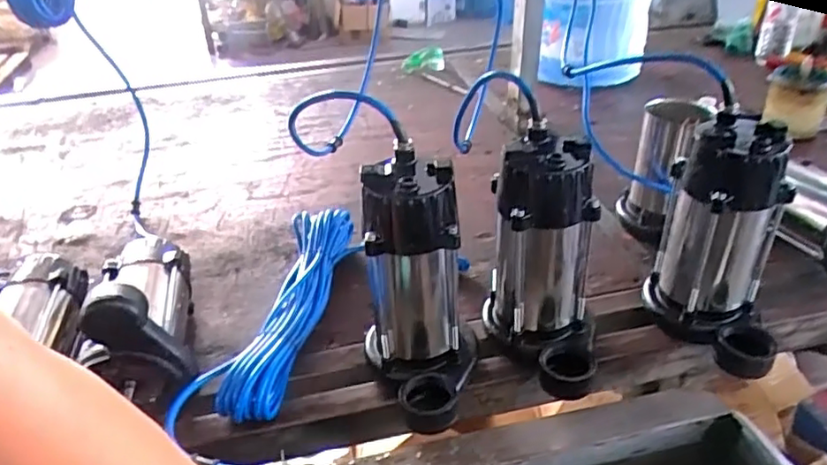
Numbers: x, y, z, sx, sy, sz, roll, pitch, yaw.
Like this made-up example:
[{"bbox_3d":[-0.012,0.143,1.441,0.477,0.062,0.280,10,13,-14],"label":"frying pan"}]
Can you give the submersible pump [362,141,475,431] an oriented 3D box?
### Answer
[{"bbox_3d":[0.006,0.054,0.607,0.101,0.229,0.154,-12,34,-13],"label":"submersible pump"}]

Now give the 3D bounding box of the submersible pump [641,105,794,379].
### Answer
[{"bbox_3d":[0.317,0.013,0.639,0.113,0.232,0.125,5,34,12],"label":"submersible pump"}]

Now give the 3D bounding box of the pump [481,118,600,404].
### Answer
[{"bbox_3d":[0.131,0.038,0.630,0.116,0.246,0.128,5,34,12],"label":"pump"}]

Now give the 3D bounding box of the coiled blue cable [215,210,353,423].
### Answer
[{"bbox_3d":[-0.148,0.082,0.758,0.080,0.049,0.351,1,33,6],"label":"coiled blue cable"}]

